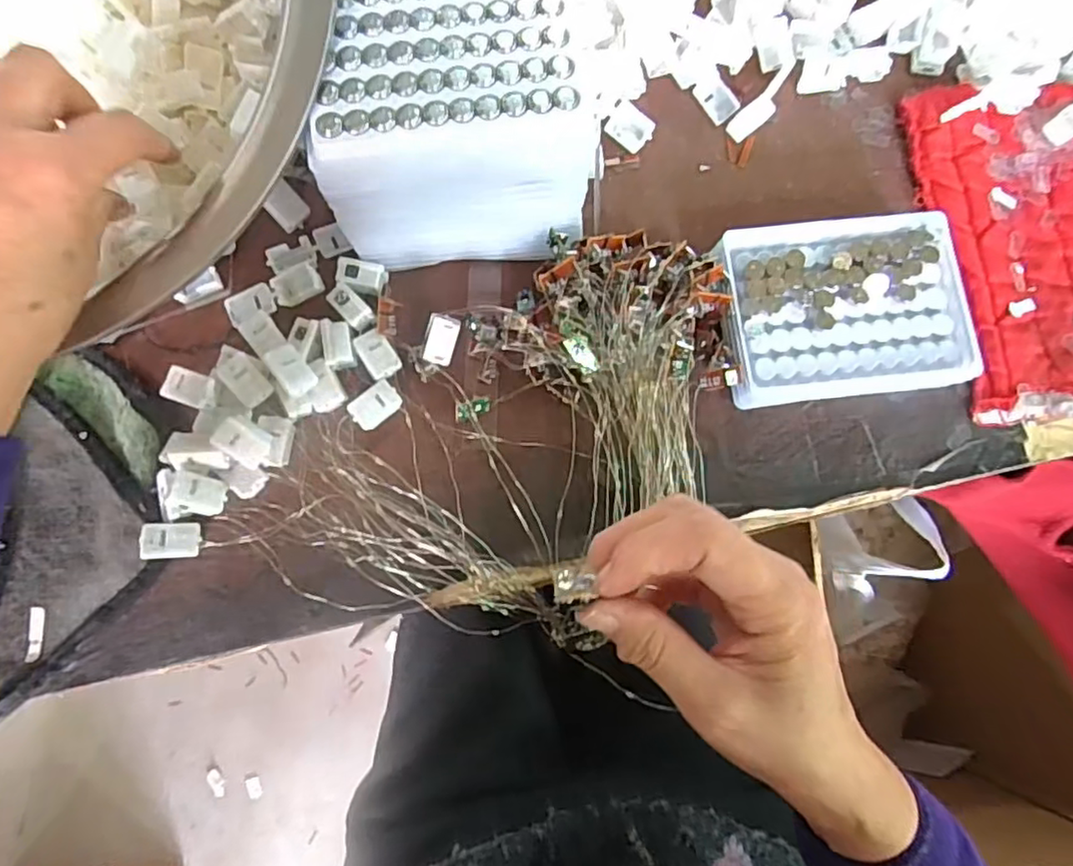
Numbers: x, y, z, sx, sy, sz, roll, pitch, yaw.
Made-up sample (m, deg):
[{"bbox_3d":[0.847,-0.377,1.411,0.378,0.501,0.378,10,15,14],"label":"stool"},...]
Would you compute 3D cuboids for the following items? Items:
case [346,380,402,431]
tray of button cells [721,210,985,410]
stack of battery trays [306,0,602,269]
[{"bbox_3d":[-0.089,-0.015,0.352,0.027,0.007,0.018,-38,85,-7],"label":"case"},{"bbox_3d":[0.173,-0.071,0.363,0.132,0.029,0.101,-7,82,-3],"label":"tray of button cells"},{"bbox_3d":[-0.040,-0.157,0.329,0.135,0.096,0.098,-5,80,-3],"label":"stack of battery trays"}]

